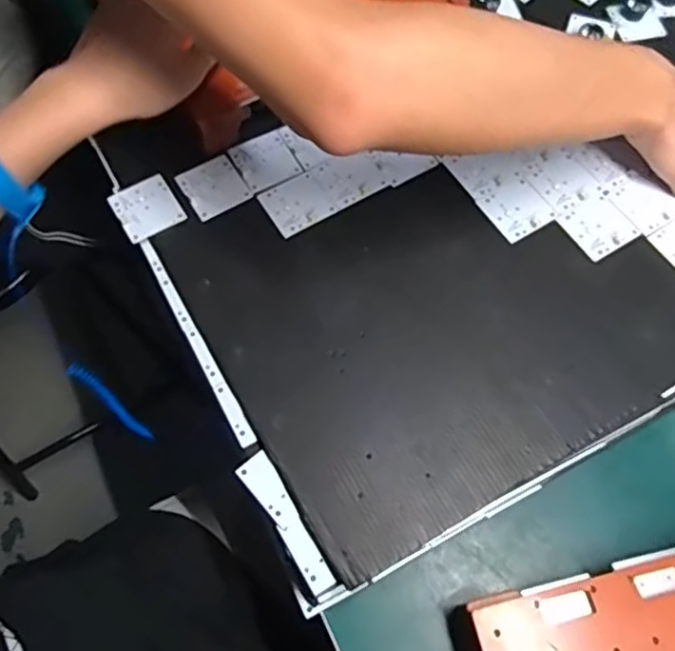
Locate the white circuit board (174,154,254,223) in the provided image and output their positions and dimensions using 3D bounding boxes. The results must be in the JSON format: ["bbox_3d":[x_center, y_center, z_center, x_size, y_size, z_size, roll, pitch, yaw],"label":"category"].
[{"bbox_3d":[-0.096,-0.108,0.484,0.045,0.004,0.046,-29,69,-14],"label":"white circuit board"}]

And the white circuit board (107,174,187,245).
[{"bbox_3d":[-0.145,-0.091,0.475,0.044,0.004,0.050,-28,68,-14],"label":"white circuit board"}]

